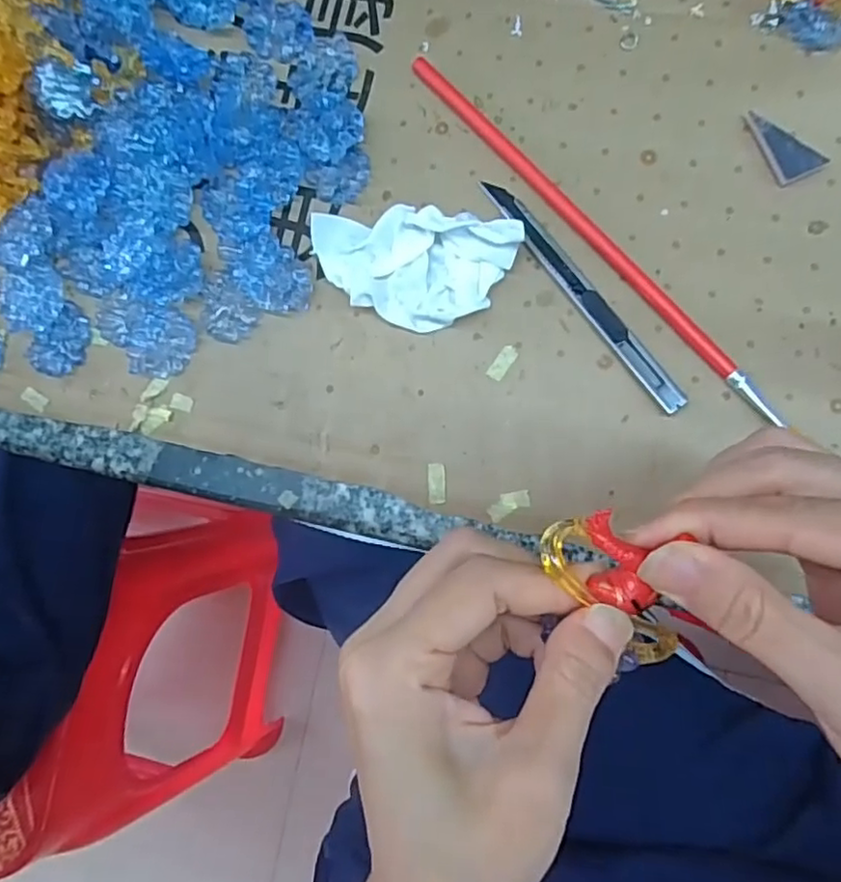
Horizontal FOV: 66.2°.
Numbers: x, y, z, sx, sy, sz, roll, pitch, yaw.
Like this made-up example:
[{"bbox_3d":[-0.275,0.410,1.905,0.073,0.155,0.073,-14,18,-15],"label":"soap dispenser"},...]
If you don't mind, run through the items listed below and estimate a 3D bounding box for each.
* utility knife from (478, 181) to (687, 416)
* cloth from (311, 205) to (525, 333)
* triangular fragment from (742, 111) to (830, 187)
[{"bbox_3d":[0.074,-0.069,0.297,0.011,0.008,0.136,-37,82,3],"label":"utility knife"},{"bbox_3d":[-0.007,-0.082,0.301,0.095,0.024,0.051,17,88,8],"label":"cloth"},{"bbox_3d":[0.165,-0.136,0.292,0.021,0.006,0.038,-23,83,5],"label":"triangular fragment"}]

